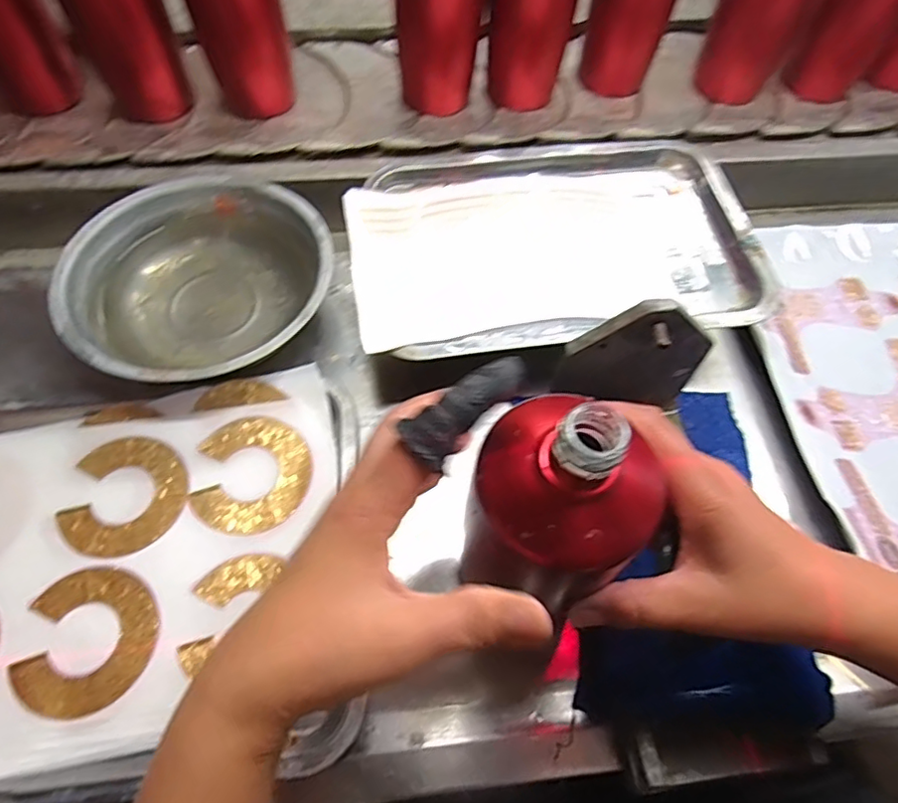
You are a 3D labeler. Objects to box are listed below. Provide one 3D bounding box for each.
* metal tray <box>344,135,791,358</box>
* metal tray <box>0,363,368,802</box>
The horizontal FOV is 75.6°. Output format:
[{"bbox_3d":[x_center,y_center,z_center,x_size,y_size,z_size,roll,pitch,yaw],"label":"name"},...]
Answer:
[{"bbox_3d":[0.081,-0.131,0.472,0.313,0.029,0.221,-12,60,-8],"label":"metal tray"},{"bbox_3d":[-0.232,0.103,0.366,0.333,0.023,0.245,-4,63,-6],"label":"metal tray"}]

